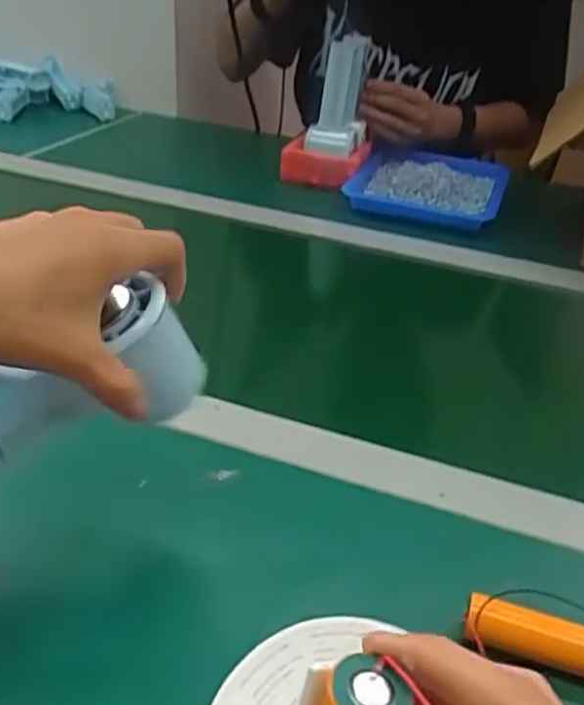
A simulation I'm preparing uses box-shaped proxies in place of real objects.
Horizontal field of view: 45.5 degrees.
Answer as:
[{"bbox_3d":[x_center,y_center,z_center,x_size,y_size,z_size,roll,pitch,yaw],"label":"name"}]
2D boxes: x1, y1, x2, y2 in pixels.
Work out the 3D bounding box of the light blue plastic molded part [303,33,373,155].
[{"bbox_3d":[0.062,-0.329,0.887,0.069,0.127,0.092,11,34,9],"label":"light blue plastic molded part"}]

